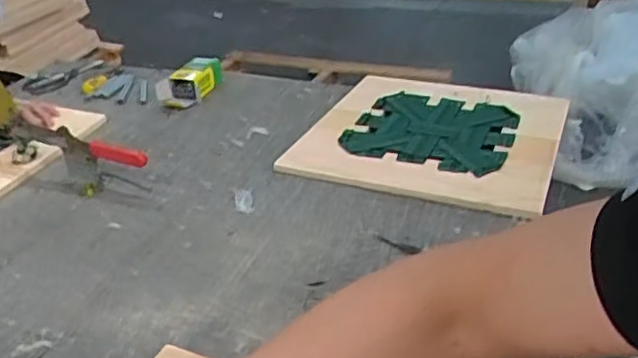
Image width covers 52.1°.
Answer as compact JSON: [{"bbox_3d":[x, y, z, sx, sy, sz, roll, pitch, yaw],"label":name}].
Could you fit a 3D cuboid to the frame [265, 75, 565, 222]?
[{"bbox_3d":[0.206,-0.082,1.160,0.426,0.025,0.376,14,40,25],"label":"frame"}]

